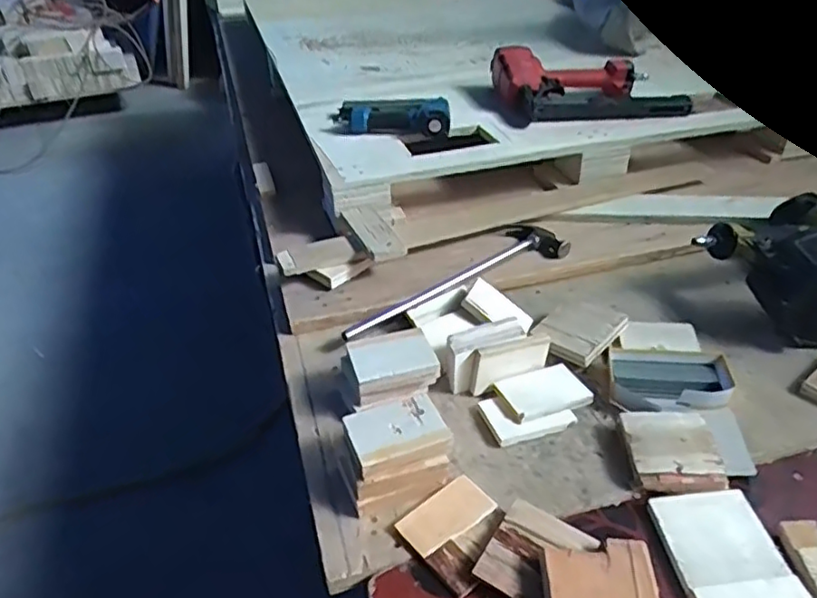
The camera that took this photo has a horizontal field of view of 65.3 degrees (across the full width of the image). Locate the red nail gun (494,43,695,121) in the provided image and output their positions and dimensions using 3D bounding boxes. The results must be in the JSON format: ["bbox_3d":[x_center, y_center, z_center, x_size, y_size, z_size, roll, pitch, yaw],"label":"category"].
[{"bbox_3d":[0.330,-0.398,1.168,0.336,0.075,0.214,-3,35,2],"label":"red nail gun"}]

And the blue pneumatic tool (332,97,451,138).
[{"bbox_3d":[-0.032,-0.317,1.118,0.214,0.053,0.084,4,39,9],"label":"blue pneumatic tool"}]

